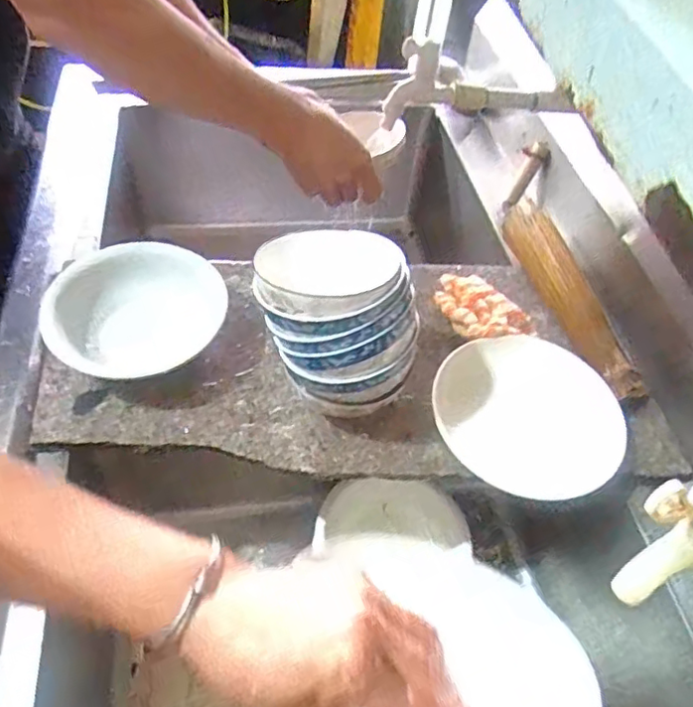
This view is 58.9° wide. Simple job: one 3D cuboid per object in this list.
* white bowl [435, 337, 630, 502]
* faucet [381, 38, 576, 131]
[{"bbox_3d":[0.166,0.057,0.568,0.152,0.033,0.165,3,51,-4],"label":"white bowl"},{"bbox_3d":[0.153,-0.308,0.701,0.229,0.071,0.031,-6,53,-11],"label":"faucet"}]

